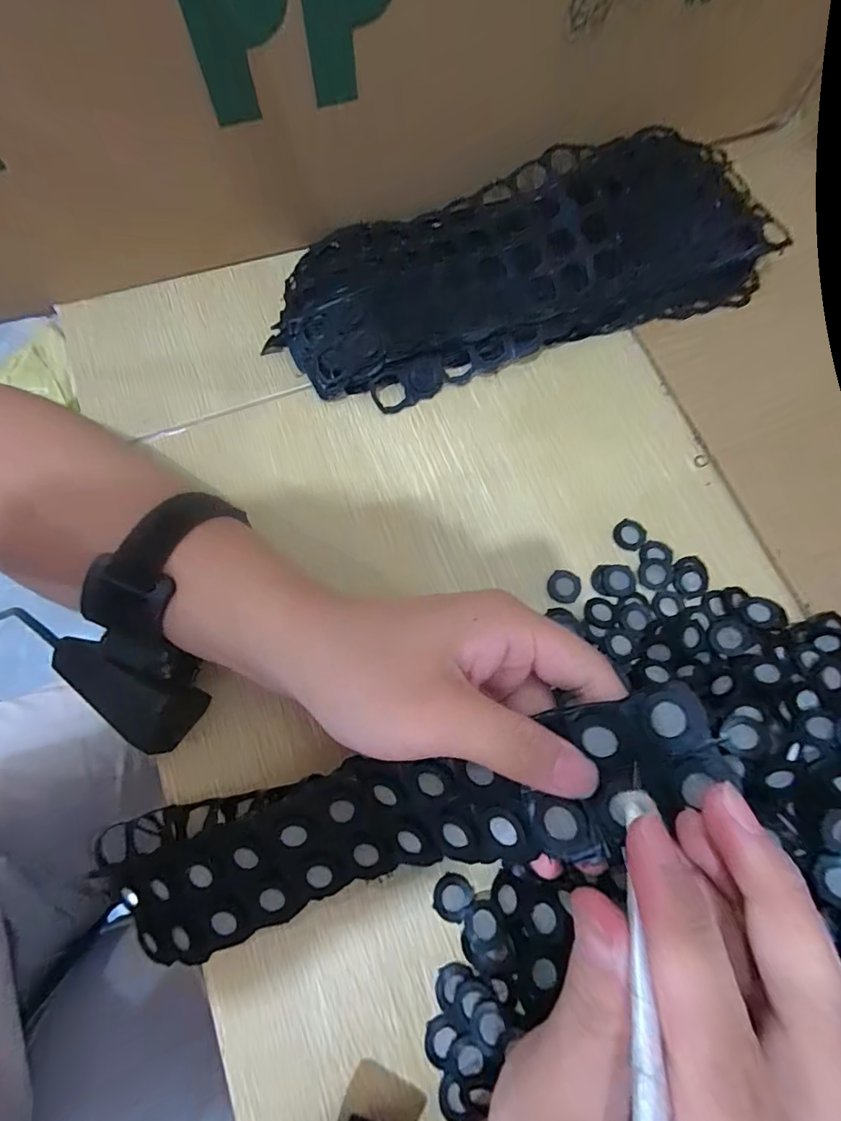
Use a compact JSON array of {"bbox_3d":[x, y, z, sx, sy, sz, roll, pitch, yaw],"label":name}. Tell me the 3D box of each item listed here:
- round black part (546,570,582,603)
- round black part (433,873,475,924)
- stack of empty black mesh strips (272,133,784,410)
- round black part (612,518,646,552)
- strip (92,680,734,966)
[{"bbox_3d":[0.081,0.014,0.268,0.018,0.004,0.018,0,73,0],"label":"round black part"},{"bbox_3d":[0.015,0.157,0.222,0.017,0.004,0.018,0,73,0],"label":"round black part"},{"bbox_3d":[0.066,-0.195,0.314,0.315,0.039,0.123,-19,74,-6],"label":"stack of empty black mesh strips"},{"bbox_3d":[0.123,-0.015,0.279,0.019,0.004,0.018,0,73,0],"label":"round black part"},{"bbox_3d":[-0.020,0.113,0.200,0.268,0.031,0.058,-23,73,17],"label":"strip"}]

